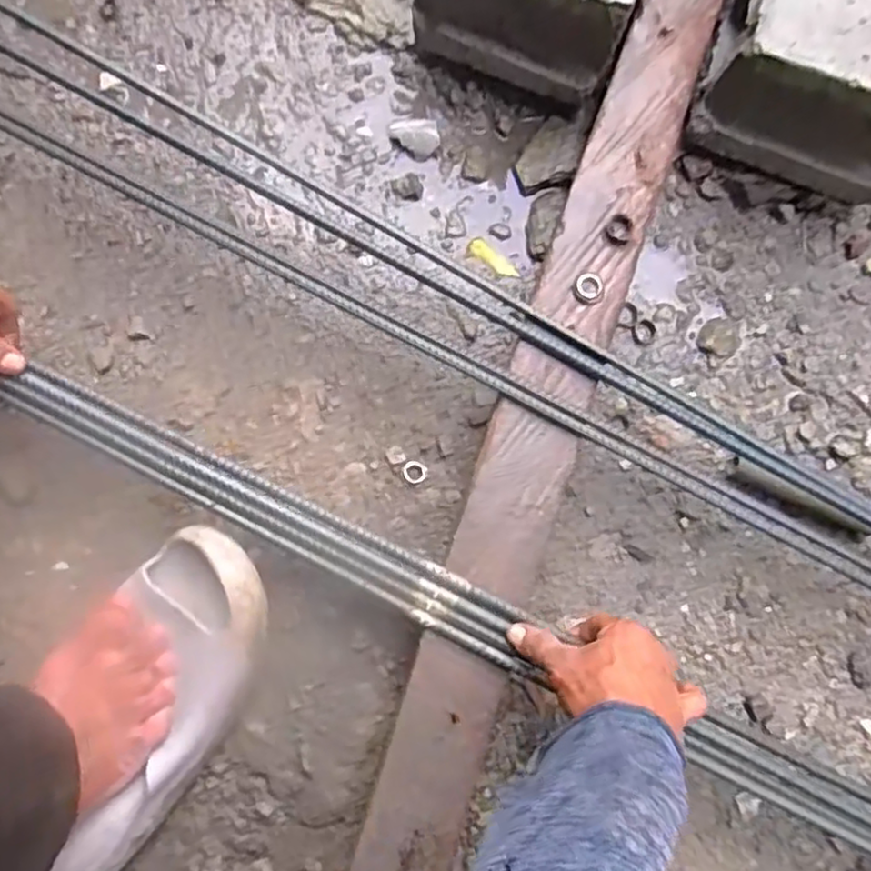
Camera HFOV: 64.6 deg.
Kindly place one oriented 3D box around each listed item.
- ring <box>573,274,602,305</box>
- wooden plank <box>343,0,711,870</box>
[{"bbox_3d":[0.135,-0.129,0.604,0.024,0.005,0.028,18,80,1],"label":"ring"},{"bbox_3d":[0.114,-0.094,0.598,0.072,0.033,1.057,20,80,1],"label":"wooden plank"}]

